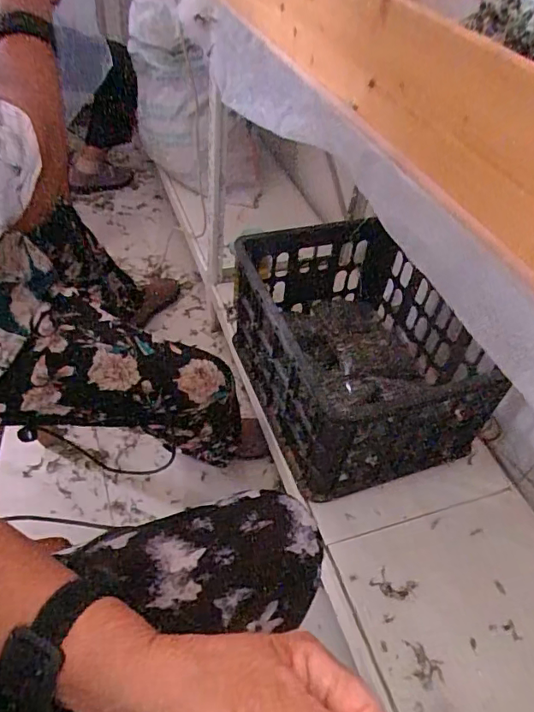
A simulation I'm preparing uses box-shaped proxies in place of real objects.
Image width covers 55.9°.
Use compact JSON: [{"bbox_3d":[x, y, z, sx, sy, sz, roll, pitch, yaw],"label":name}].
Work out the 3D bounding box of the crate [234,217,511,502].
[{"bbox_3d":[0.169,-0.029,0.971,0.377,0.209,0.493,-13,51,-17],"label":"crate"}]

